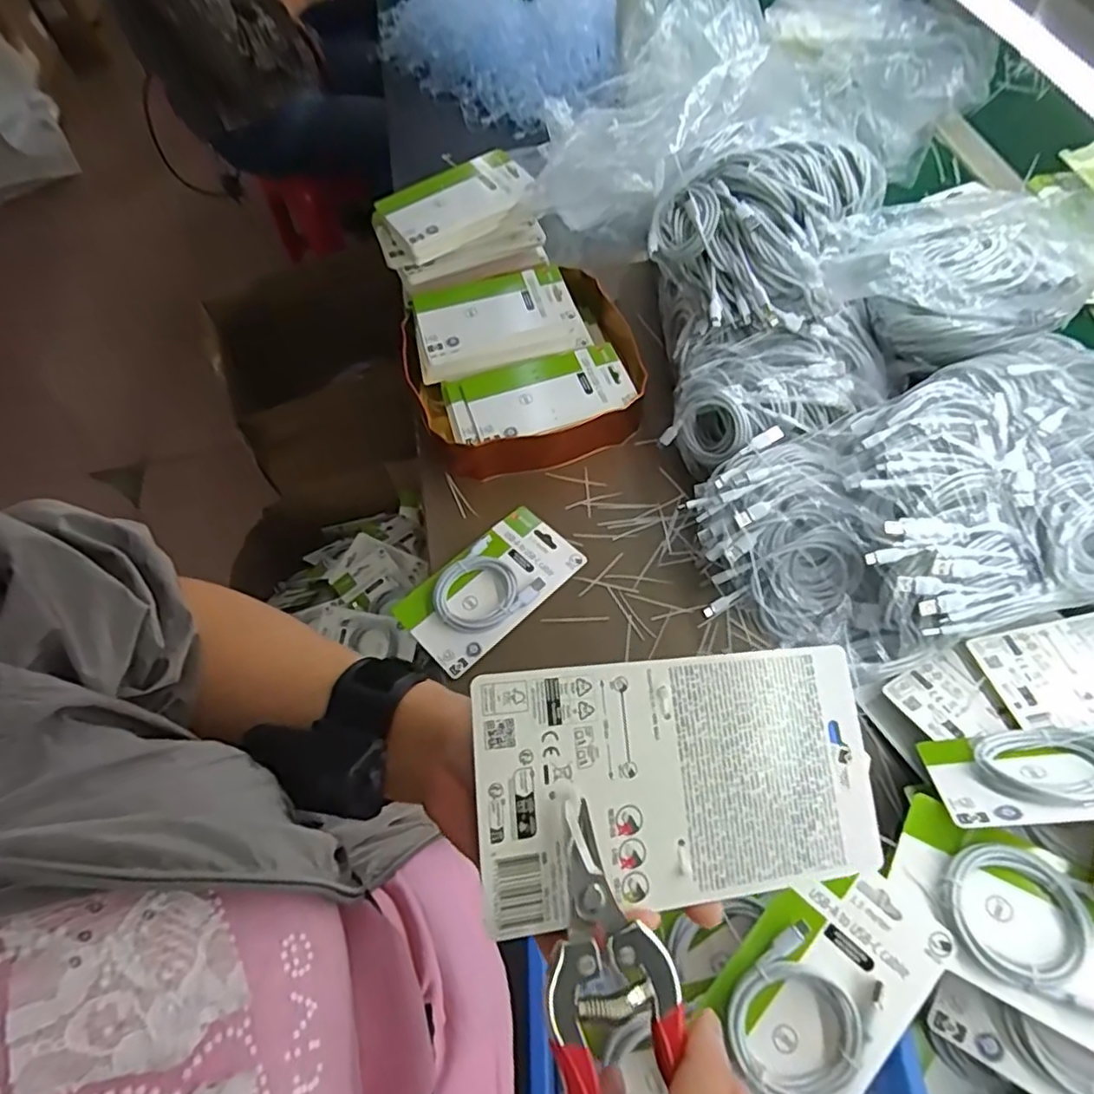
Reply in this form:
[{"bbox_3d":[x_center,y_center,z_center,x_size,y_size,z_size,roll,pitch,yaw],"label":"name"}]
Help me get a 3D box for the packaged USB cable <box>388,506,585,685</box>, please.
[{"bbox_3d":[-0.056,0.039,0.639,0.179,0.009,0.102,-41,66,-17],"label":"packaged USB cable"}]

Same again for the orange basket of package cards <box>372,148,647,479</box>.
[{"bbox_3d":[-0.048,-0.284,0.748,0.265,0.125,0.391,-23,62,-9],"label":"orange basket of package cards"}]

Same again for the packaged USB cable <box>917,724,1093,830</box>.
[{"bbox_3d":[0.367,0.148,0.434,0.180,0.097,0.020,-10,104,19],"label":"packaged USB cable"}]

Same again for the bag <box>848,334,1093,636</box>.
[{"bbox_3d":[0.394,-0.069,0.520,0.279,0.077,0.222,-12,61,-3],"label":"bag"}]

